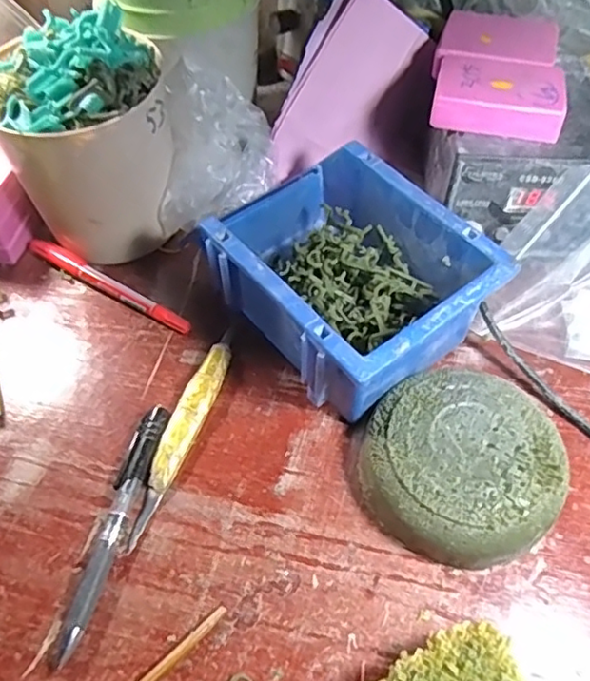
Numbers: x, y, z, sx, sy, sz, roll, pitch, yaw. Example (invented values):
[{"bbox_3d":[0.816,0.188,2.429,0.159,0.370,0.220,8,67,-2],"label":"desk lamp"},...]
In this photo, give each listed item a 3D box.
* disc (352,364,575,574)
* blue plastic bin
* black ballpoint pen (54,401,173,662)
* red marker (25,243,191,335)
[{"bbox_3d":[0.090,0.066,0.327,0.101,0.030,0.098,-1,54,1],"label":"disc"},{"bbox_3d":[0.024,-0.043,0.377,0.122,0.072,0.168,-34,61,-21],"label":"blue plastic bin"},{"bbox_3d":[-0.097,0.097,0.325,0.015,0.010,0.137,10,55,9],"label":"black ballpoint pen"},{"bbox_3d":[-0.132,-0.041,0.423,0.143,0.016,0.016,26,59,19],"label":"red marker"}]

